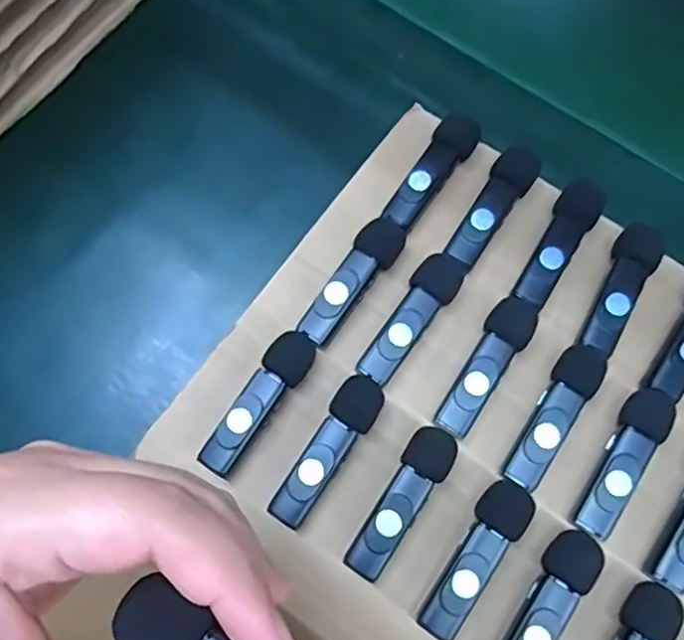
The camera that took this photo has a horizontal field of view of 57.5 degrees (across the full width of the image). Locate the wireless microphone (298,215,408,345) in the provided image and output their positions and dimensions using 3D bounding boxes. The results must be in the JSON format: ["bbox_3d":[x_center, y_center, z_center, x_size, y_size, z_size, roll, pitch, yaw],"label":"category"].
[{"bbox_3d":[0.006,-0.018,0.271,0.018,0.010,0.064,34,73,9],"label":"wireless microphone"}]

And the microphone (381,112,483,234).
[{"bbox_3d":[0.042,-0.069,0.288,0.018,0.012,0.062,36,74,9],"label":"microphone"}]

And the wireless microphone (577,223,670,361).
[{"bbox_3d":[0.121,-0.014,0.270,0.019,0.009,0.061,31,73,8],"label":"wireless microphone"}]

